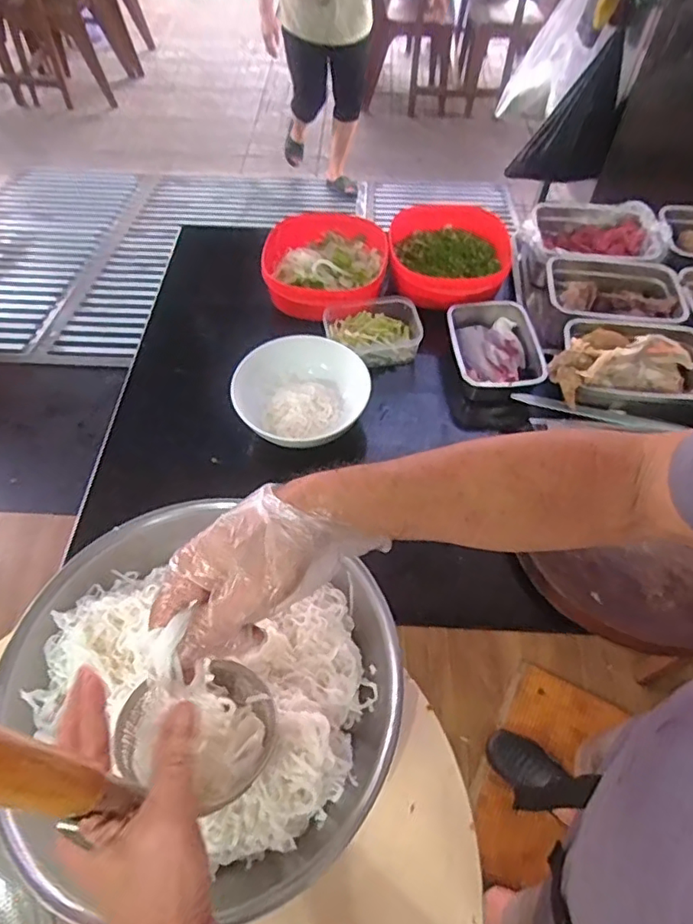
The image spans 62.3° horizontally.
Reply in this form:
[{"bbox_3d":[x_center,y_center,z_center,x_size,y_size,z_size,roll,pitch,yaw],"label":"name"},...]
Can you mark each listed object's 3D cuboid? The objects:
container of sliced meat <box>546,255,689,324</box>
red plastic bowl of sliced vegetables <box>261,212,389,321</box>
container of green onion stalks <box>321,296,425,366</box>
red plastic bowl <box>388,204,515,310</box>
[{"bbox_3d":[0.443,-0.274,0.954,0.213,0.058,0.151,4,56,3],"label":"container of sliced meat"},{"bbox_3d":[-0.037,-0.346,1.009,0.211,0.064,0.217,1,56,1],"label":"red plastic bowl of sliced vegetables"},{"bbox_3d":[0.043,-0.214,0.949,0.156,0.048,0.108,-9,56,-6],"label":"container of green onion stalks"},{"bbox_3d":[0.182,-0.371,1.038,0.231,0.078,0.245,0,56,0],"label":"red plastic bowl"}]

